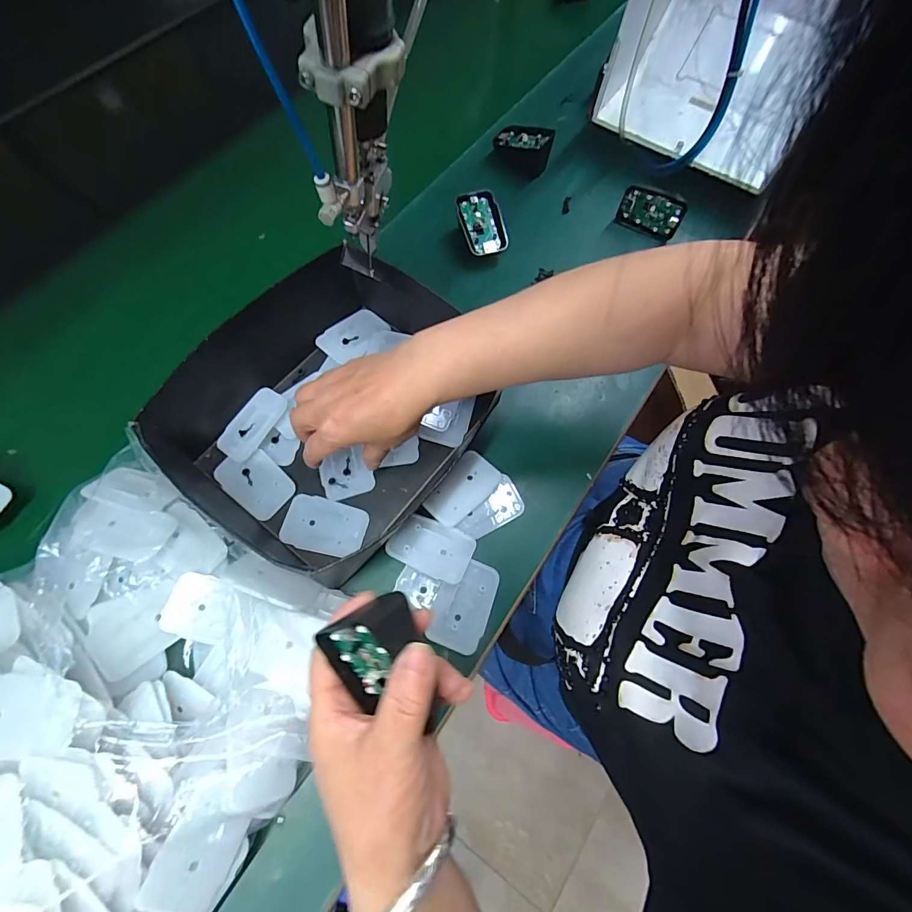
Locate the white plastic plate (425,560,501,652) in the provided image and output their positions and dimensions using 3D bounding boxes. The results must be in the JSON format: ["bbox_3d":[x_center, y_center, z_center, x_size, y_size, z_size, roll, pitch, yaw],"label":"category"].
[{"bbox_3d":[0.007,0.120,0.348,0.044,0.007,0.069,21,70,5],"label":"white plastic plate"}]

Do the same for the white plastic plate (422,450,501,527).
[{"bbox_3d":[0.006,0.029,0.384,0.040,0.004,0.068,37,72,10],"label":"white plastic plate"}]

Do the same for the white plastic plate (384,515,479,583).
[{"bbox_3d":[-0.021,0.076,0.362,0.067,0.007,0.043,23,70,6],"label":"white plastic plate"}]

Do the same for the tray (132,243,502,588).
[{"bbox_3d":[-0.120,-0.047,0.373,0.240,0.076,0.249,38,73,11],"label":"tray"}]

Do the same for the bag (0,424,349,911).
[{"bbox_3d":[-0.243,0.168,0.287,0.273,0.071,0.280,32,72,9],"label":"bag"}]

